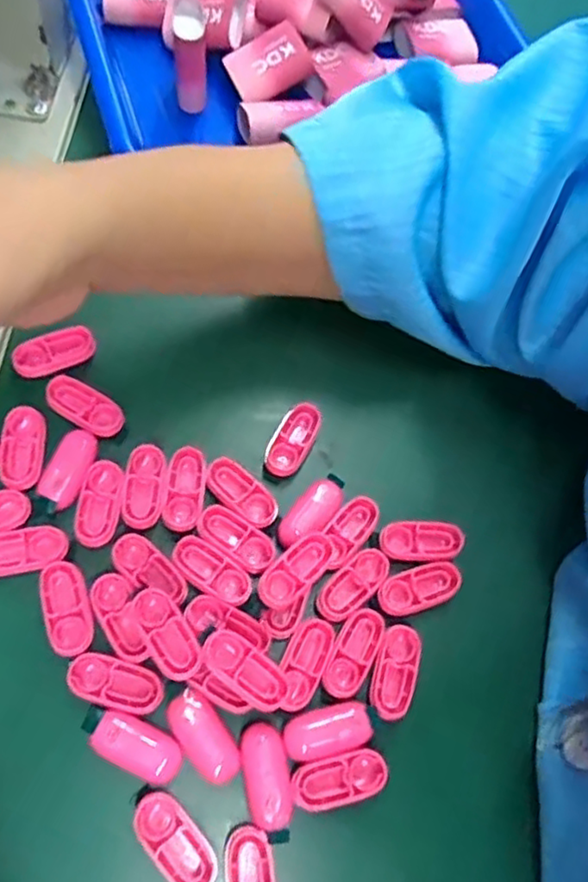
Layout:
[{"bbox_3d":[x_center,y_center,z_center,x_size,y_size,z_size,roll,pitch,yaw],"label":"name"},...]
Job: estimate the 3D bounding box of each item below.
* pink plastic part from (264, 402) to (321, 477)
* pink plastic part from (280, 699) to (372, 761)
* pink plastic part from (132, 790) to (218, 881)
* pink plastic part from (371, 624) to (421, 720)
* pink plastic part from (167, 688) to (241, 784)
[{"bbox_3d":[0.000,-0.001,0.277,0.016,0.006,0.034,26,67,4],"label":"pink plastic part"},{"bbox_3d":[0.012,0.106,0.235,0.033,0.005,0.015,-13,70,-12],"label":"pink plastic part"},{"bbox_3d":[-0.040,0.134,0.213,0.015,0.006,0.033,-40,78,-20],"label":"pink plastic part"},{"bbox_3d":[0.039,0.088,0.245,0.016,0.004,0.033,15,67,-1],"label":"pink plastic part"},{"bbox_3d":[-0.032,0.104,0.226,0.015,0.005,0.033,-35,76,-18],"label":"pink plastic part"}]

